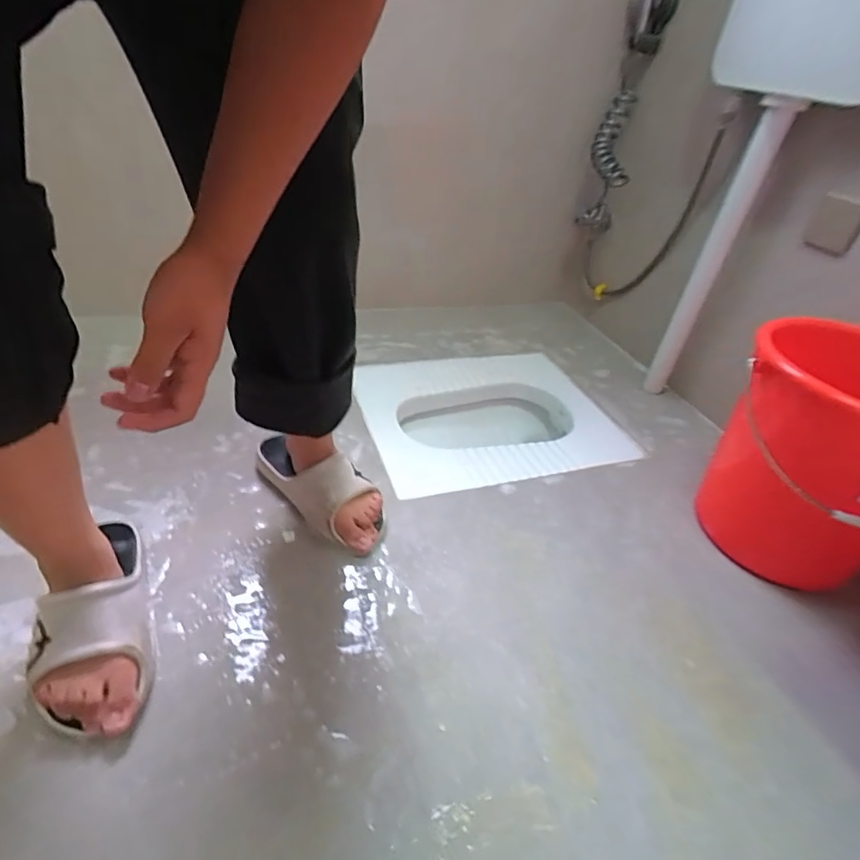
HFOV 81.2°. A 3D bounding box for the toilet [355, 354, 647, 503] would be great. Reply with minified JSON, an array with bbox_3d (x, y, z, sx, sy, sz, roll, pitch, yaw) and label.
[{"bbox_3d":[0.147,-0.018,1.217,0.523,0.114,0.491,-8,41,-21],"label":"toilet"}]

